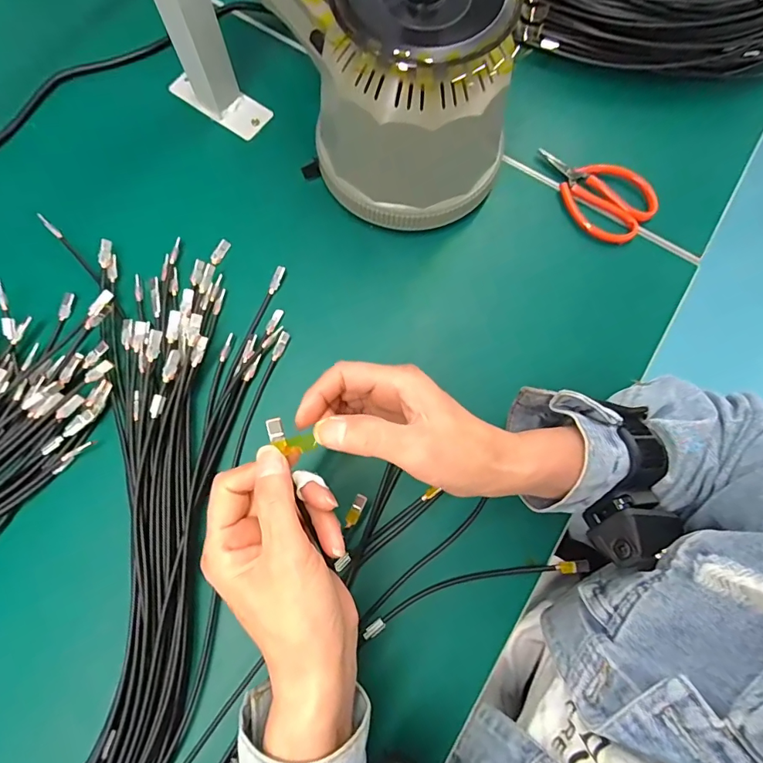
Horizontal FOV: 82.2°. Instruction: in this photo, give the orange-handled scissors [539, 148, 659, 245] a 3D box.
[{"bbox_3d":[0.189,-0.172,0.392,0.109,0.018,0.064,43,79,7],"label":"orange-handled scissors"}]

